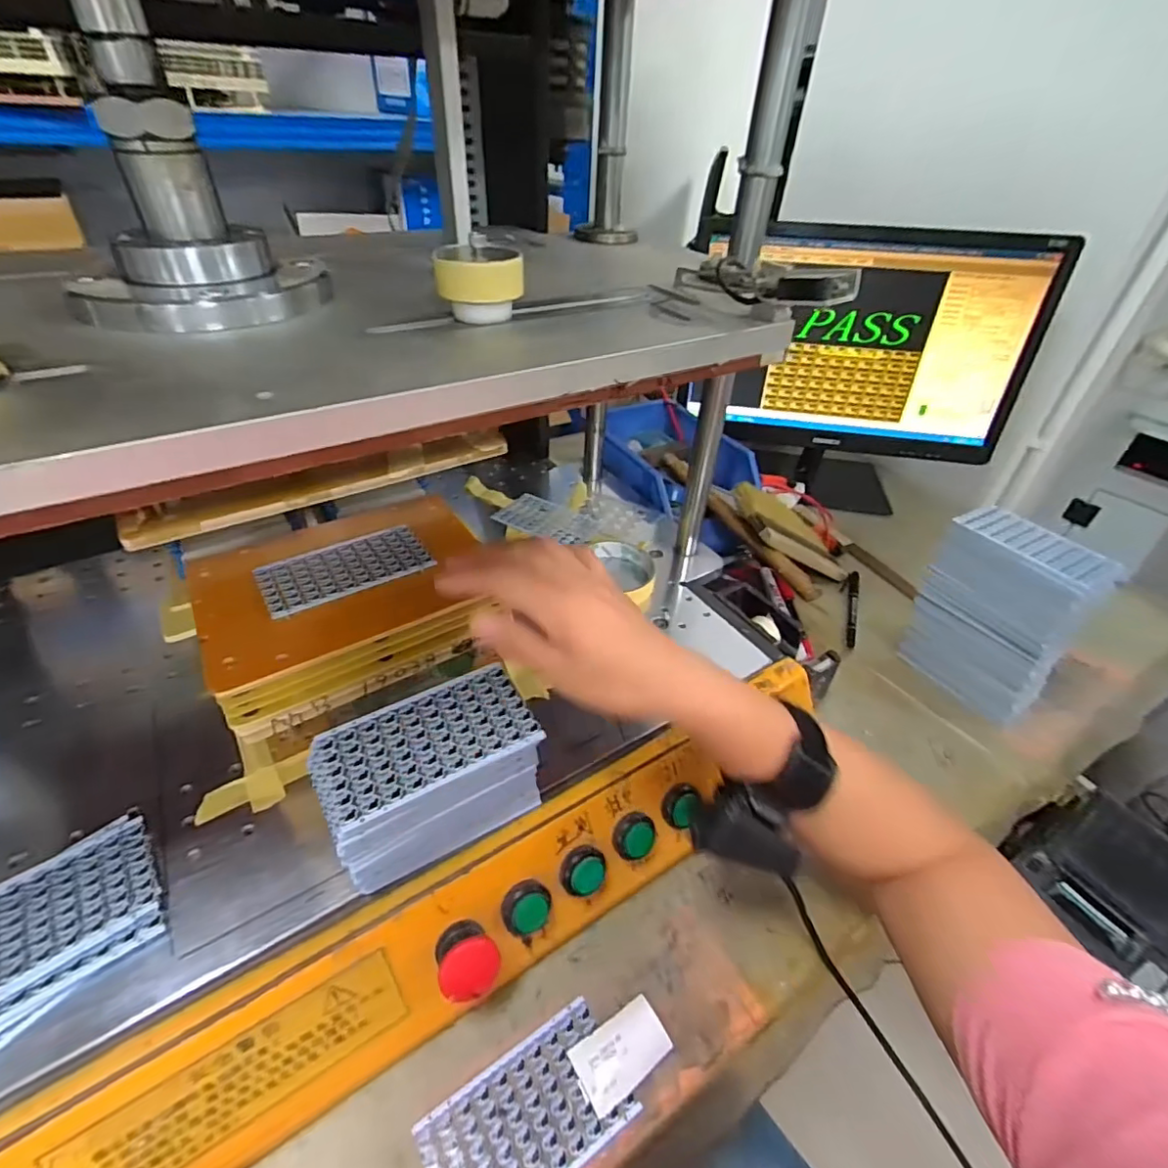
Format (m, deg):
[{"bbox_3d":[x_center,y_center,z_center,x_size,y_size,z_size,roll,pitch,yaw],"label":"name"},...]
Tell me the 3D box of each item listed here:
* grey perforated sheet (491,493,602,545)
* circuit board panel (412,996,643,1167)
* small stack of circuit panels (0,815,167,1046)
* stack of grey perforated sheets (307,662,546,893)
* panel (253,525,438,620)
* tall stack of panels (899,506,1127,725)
[{"bbox_3d":[-0.042,-0.072,0.633,0.113,0.007,0.065,23,44,22],"label":"grey perforated sheet"},{"bbox_3d":[-0.032,0.307,0.320,0.112,0.005,0.066,-20,46,-26],"label":"circuit board panel"},{"bbox_3d":[-0.305,0.195,0.296,0.087,0.010,0.136,32,47,29],"label":"small stack of circuit panels"},{"bbox_3d":[-0.092,0.118,0.343,0.121,0.077,0.068,-21,46,-26],"label":"stack of grey perforated sheets"},{"bbox_3d":[-0.176,-0.013,0.415,0.113,0.007,0.065,-23,47,-28],"label":"panel"},{"bbox_3d":[0.390,0.031,0.531,0.067,0.167,0.132,-18,45,-24],"label":"tall stack of panels"}]

